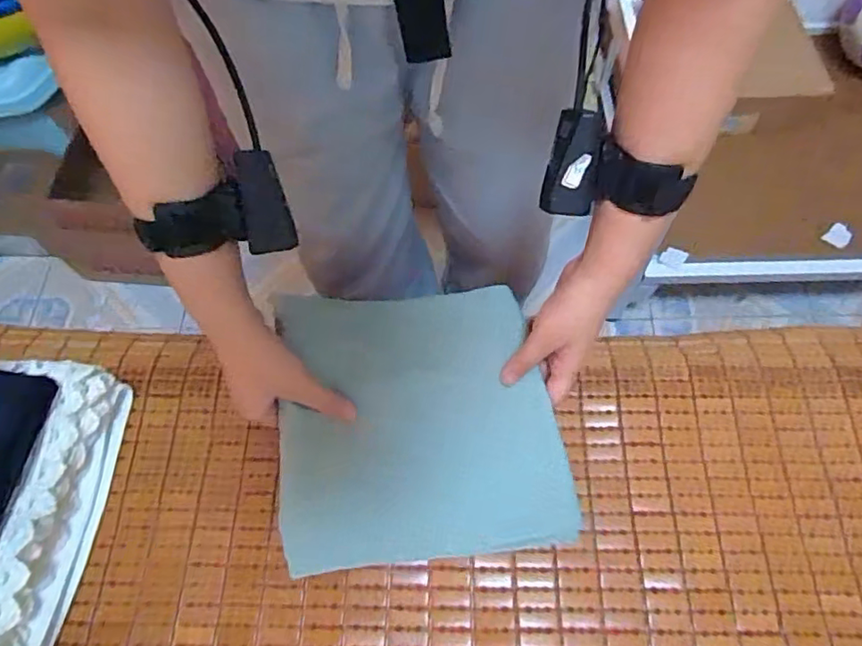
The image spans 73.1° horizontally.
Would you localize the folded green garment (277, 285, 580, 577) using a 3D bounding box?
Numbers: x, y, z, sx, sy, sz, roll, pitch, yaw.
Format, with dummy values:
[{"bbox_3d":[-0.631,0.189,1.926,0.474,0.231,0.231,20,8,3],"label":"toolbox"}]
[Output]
[{"bbox_3d":[-0.009,0.069,0.477,0.222,0.050,0.225,-6,62,-2],"label":"folded green garment"}]

